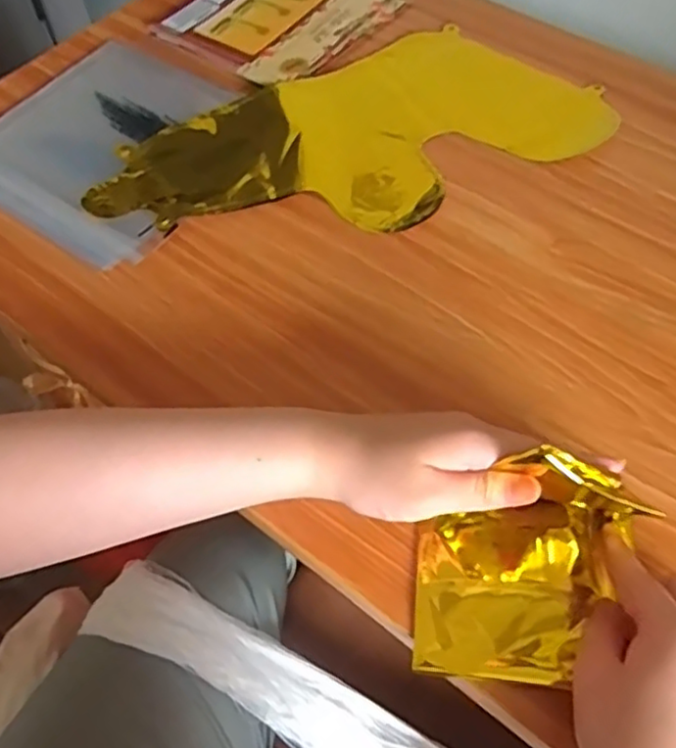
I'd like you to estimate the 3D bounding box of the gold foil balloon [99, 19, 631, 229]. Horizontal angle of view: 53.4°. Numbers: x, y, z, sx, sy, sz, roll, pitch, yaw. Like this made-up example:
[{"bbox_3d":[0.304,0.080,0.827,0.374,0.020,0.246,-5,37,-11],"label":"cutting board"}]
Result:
[{"bbox_3d":[0.015,-0.200,0.564,0.416,0.011,0.196,-25,62,-14],"label":"gold foil balloon"}]

